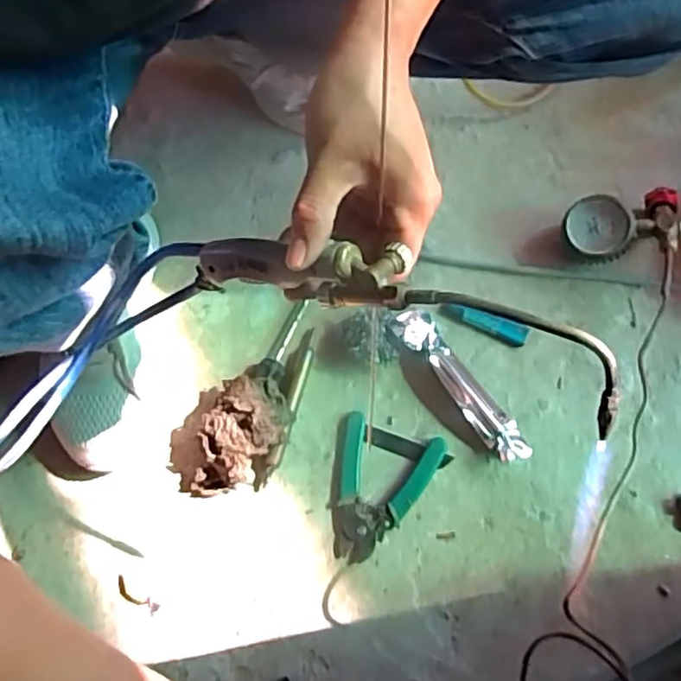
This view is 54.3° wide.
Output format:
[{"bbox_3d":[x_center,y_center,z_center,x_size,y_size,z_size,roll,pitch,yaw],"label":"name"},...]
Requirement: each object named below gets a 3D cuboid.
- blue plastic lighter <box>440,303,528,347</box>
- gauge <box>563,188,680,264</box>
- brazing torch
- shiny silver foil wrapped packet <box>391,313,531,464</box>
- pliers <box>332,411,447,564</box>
[{"bbox_3d":[0.144,-0.019,0.659,0.085,0.017,0.017,24,75,8],"label":"blue plastic lighter"},{"bbox_3d":[0.282,-0.108,0.651,0.123,0.069,0.078,-14,73,-3],"label":"gauge"},{"bbox_3d":[0.023,-0.018,0.370,0.255,0.060,0.039,17,73,26],"label":"brazing torch"},{"bbox_3d":[0.115,0.040,0.634,0.037,0.022,0.177,-35,76,-9],"label":"shiny silver foil wrapped packet"},{"bbox_3d":[0.032,0.139,0.613,0.091,0.013,0.128,20,75,7],"label":"pliers"}]

